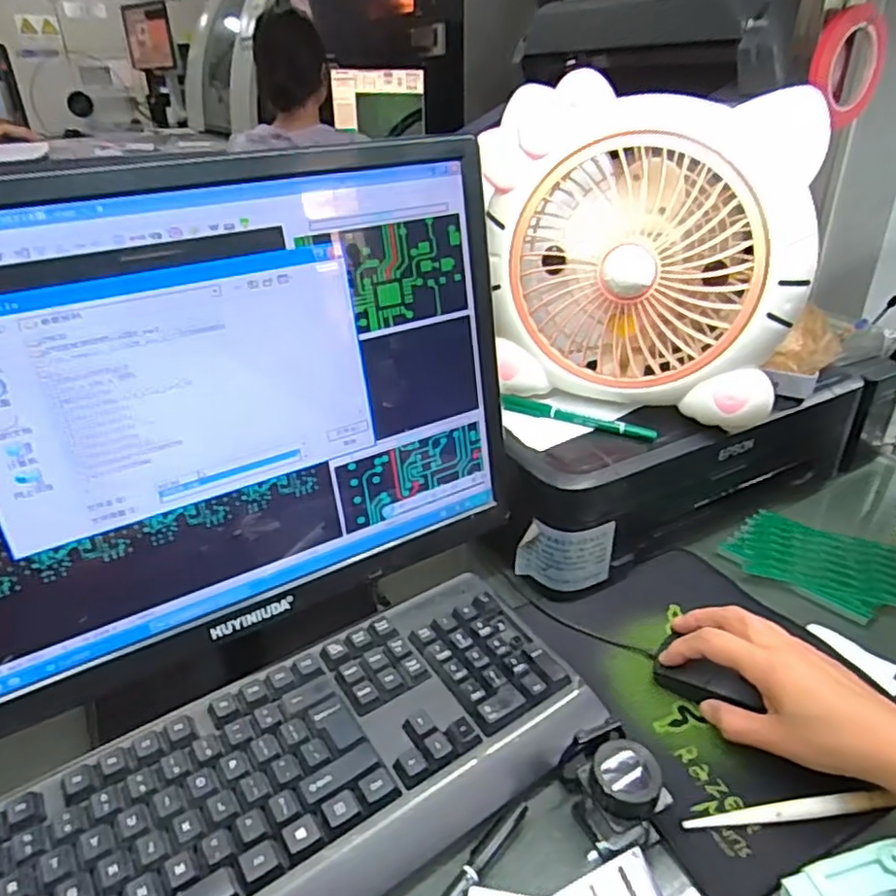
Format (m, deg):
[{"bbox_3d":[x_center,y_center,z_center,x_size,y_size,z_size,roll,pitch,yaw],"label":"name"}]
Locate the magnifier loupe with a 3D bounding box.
[{"bbox_3d":[0.097,0.200,0.383,0.041,0.060,0.050,-11,31,-17],"label":"magnifier loupe"}]

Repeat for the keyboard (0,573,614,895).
[{"bbox_3d":[-0.109,0.207,0.377,0.427,0.032,0.154,-20,34,-30],"label":"keyboard"}]

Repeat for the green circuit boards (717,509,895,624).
[{"bbox_3d":[0.326,0.098,0.579,0.140,0.010,0.103,24,38,37],"label":"green circuit boards"}]

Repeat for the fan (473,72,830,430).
[{"bbox_3d":[0.156,-0.161,0.553,0.256,0.237,0.128,7,30,13],"label":"fan"}]

